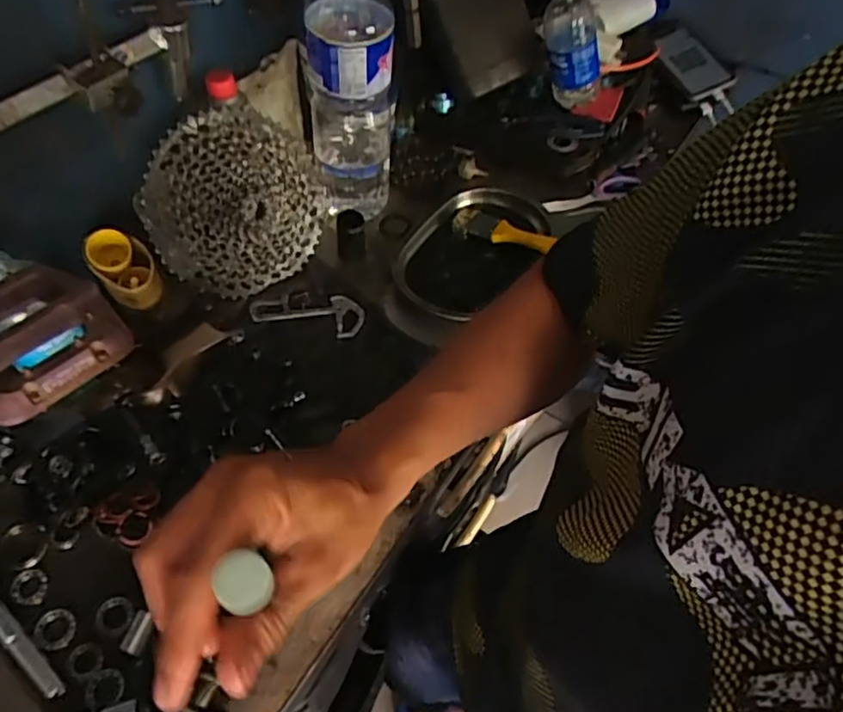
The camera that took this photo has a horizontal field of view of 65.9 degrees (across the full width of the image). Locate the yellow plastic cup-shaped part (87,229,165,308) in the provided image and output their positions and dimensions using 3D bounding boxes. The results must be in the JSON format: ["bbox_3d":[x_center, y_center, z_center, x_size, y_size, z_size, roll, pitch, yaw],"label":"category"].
[{"bbox_3d":[-0.301,-0.087,0.665,0.059,0.064,0.076,-26,61,-19],"label":"yellow plastic cup-shaped part"}]

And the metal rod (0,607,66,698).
[{"bbox_3d":[-0.332,0.225,0.525,0.130,0.017,0.015,38,62,20],"label":"metal rod"}]

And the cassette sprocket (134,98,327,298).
[{"bbox_3d":[-0.191,-0.161,0.704,0.198,0.196,0.056,-53,38,-11],"label":"cassette sprocket"}]

